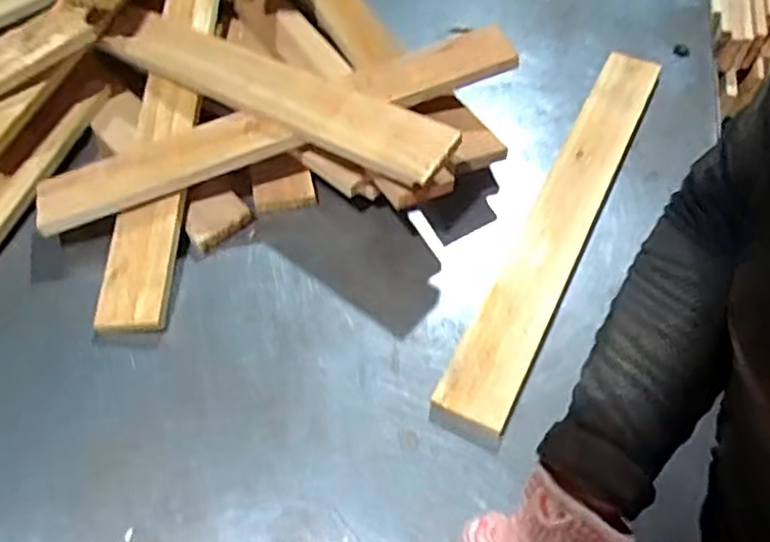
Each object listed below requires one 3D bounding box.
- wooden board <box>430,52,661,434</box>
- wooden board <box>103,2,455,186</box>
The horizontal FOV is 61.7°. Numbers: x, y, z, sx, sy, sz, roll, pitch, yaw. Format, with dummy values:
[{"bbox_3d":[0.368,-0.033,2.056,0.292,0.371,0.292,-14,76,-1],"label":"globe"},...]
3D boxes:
[{"bbox_3d":[0.177,-0.062,0.622,0.056,0.021,0.478,23,58,16],"label":"wooden board"},{"bbox_3d":[-0.115,-0.181,0.621,0.413,0.022,0.068,28,72,25],"label":"wooden board"}]

